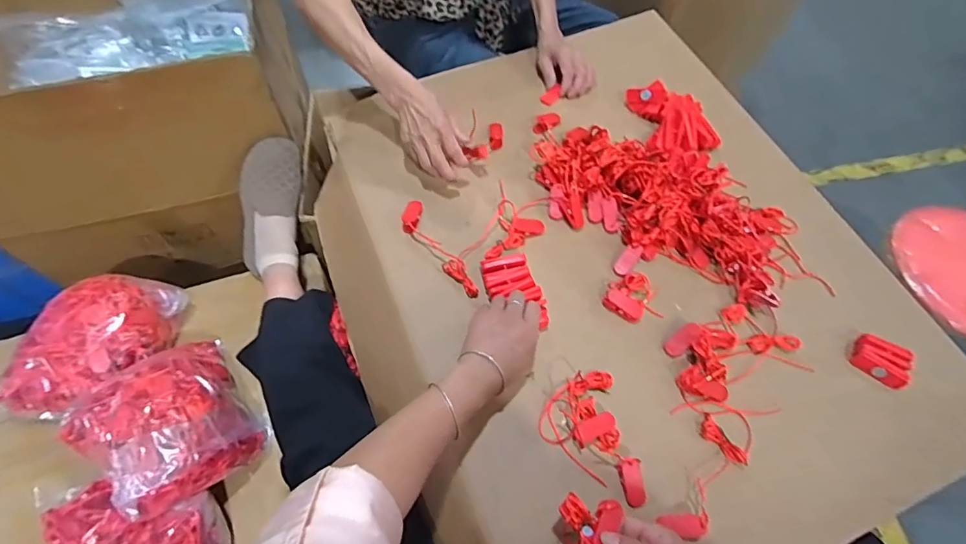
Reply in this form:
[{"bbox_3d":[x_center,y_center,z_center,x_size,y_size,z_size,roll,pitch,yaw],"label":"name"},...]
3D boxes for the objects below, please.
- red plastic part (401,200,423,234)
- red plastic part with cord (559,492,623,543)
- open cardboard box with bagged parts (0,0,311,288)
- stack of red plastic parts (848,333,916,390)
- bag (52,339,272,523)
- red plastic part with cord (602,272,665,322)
[{"bbox_3d":[-0.098,-0.078,0.673,0.024,0.010,0.053,11,62,3],"label":"red plastic part"},{"bbox_3d":[0.108,0.238,0.472,0.055,0.023,0.059,-20,64,-13],"label":"red plastic part with cord"},{"bbox_3d":[-0.629,-0.349,0.914,0.531,0.400,0.611,-12,63,-9],"label":"open cardboard box with bagged parts"},{"bbox_3d":[0.495,0.108,0.612,0.063,0.026,0.049,37,66,16],"label":"stack of red plastic parts"},{"bbox_3d":[-0.411,0.196,0.648,0.201,0.121,0.184,41,67,18],"label":"bag"},{"bbox_3d":[0.189,0.035,0.633,0.066,0.021,0.061,-21,65,-14],"label":"red plastic part with cord"}]

